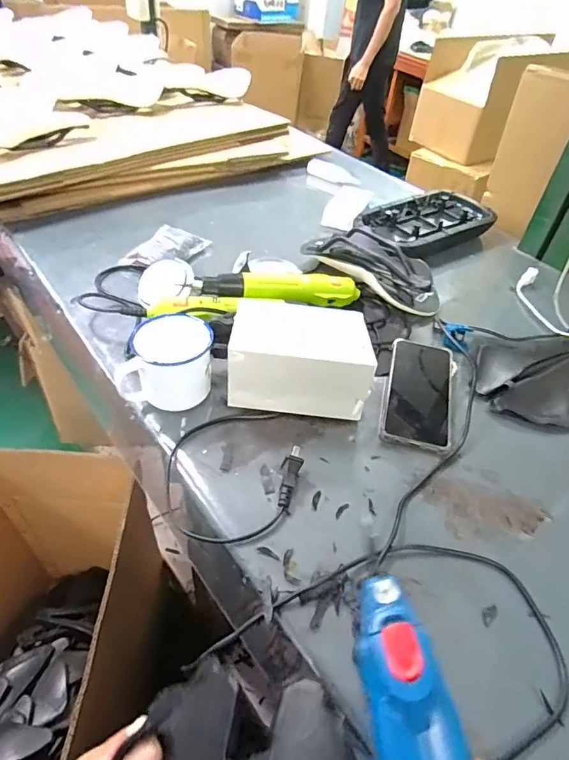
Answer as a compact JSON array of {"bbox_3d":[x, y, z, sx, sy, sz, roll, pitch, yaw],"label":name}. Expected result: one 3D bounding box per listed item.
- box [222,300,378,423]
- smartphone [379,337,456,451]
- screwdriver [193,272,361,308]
[{"bbox_3d":[0.018,-0.028,0.547,0.157,0.081,0.099,6,44,-1],"label":"box"},{"bbox_3d":[0.169,0.013,0.584,0.087,0.018,0.168,21,50,1],"label":"smartphone"},{"bbox_3d":[-0.005,-0.131,0.675,0.240,0.038,0.047,-2,46,-9],"label":"screwdriver"}]

